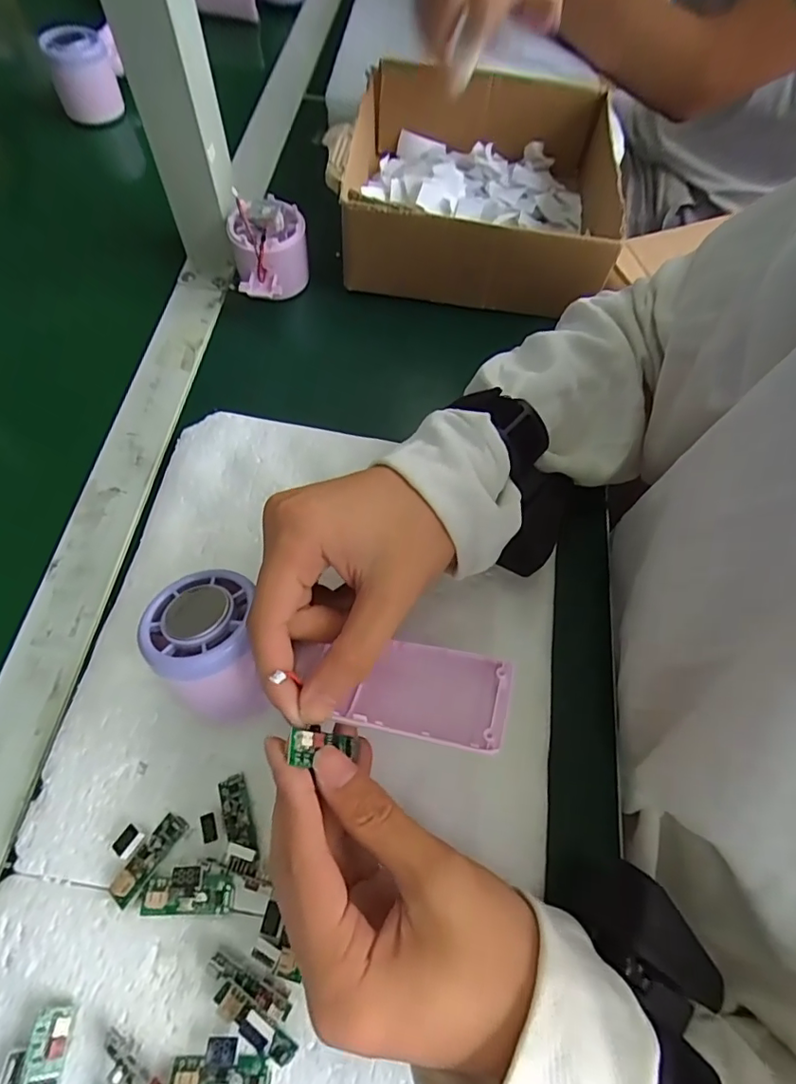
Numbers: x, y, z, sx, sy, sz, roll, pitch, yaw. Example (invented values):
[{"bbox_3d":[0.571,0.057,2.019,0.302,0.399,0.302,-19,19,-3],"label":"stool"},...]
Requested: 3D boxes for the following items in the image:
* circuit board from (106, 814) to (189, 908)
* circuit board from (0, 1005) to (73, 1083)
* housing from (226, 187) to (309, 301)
[{"bbox_3d":[-0.115,0.146,0.248,0.012,0.006,0.039,31,67,11],"label":"circuit board"},{"bbox_3d":[-0.145,0.210,0.212,0.023,0.011,0.043,6,65,-1],"label":"circuit board"},{"bbox_3d":[-0.096,-0.216,0.410,0.056,0.061,0.061,-7,66,-7],"label":"housing"}]

